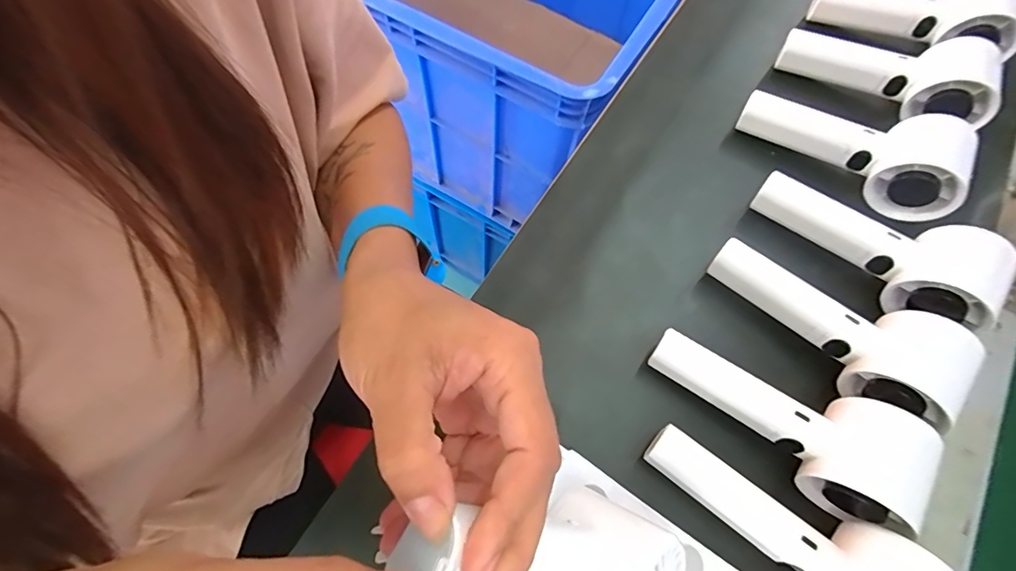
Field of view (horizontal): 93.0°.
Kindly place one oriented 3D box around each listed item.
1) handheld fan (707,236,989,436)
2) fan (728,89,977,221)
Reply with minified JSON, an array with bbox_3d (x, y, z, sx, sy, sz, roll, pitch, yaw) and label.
[{"bbox_3d":[0.207,0.020,0.310,0.061,0.042,0.152,-42,68,-14],"label":"handheld fan"},{"bbox_3d":[0.263,-0.113,0.368,0.157,0.046,0.057,33,71,19],"label":"fan"}]

